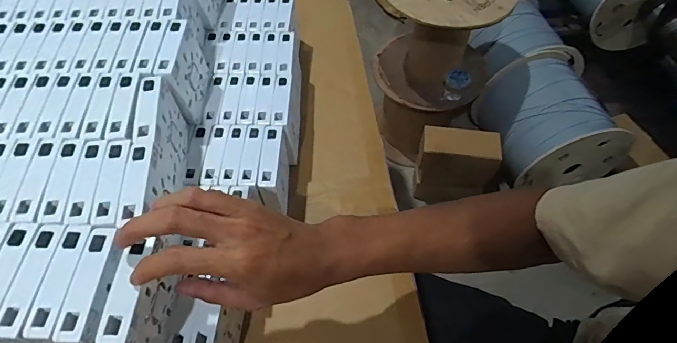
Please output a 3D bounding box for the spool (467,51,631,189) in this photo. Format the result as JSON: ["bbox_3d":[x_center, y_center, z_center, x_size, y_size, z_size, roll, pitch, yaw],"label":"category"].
[{"bbox_3d":[0.640,-0.140,1.309,0.337,0.284,0.344,-7,56,-5],"label":"spool"}]

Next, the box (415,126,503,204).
[{"bbox_3d":[0.345,-0.006,1.270,0.221,0.278,0.094,7,56,4],"label":"box"}]

